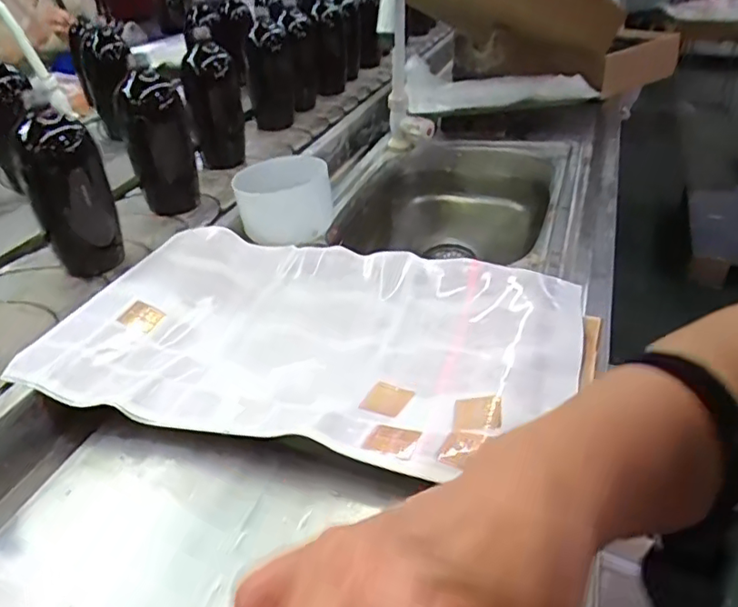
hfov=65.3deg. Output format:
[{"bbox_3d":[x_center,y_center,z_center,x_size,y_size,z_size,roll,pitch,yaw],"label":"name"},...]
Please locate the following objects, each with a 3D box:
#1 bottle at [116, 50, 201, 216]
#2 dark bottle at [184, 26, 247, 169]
[{"bbox_3d":[-0.290,-0.231,0.796,0.081,0.187,0.071,-17,37,-20],"label":"bottle"},{"bbox_3d":[-0.252,-0.332,0.939,0.080,0.193,0.064,-13,36,-16],"label":"dark bottle"}]

